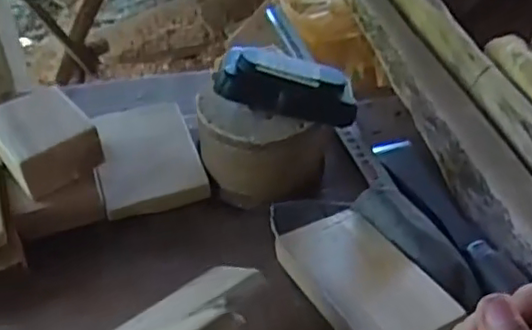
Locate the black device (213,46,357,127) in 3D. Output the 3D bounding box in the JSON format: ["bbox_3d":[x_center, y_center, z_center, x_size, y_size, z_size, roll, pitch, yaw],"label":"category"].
[{"bbox_3d":[0.016,-0.058,0.476,0.106,0.035,0.038,13,43,-8],"label":"black device"}]

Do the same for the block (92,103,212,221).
[{"bbox_3d":[-0.102,-0.010,0.532,0.081,0.014,0.125,-12,45,-15],"label":"block"}]

